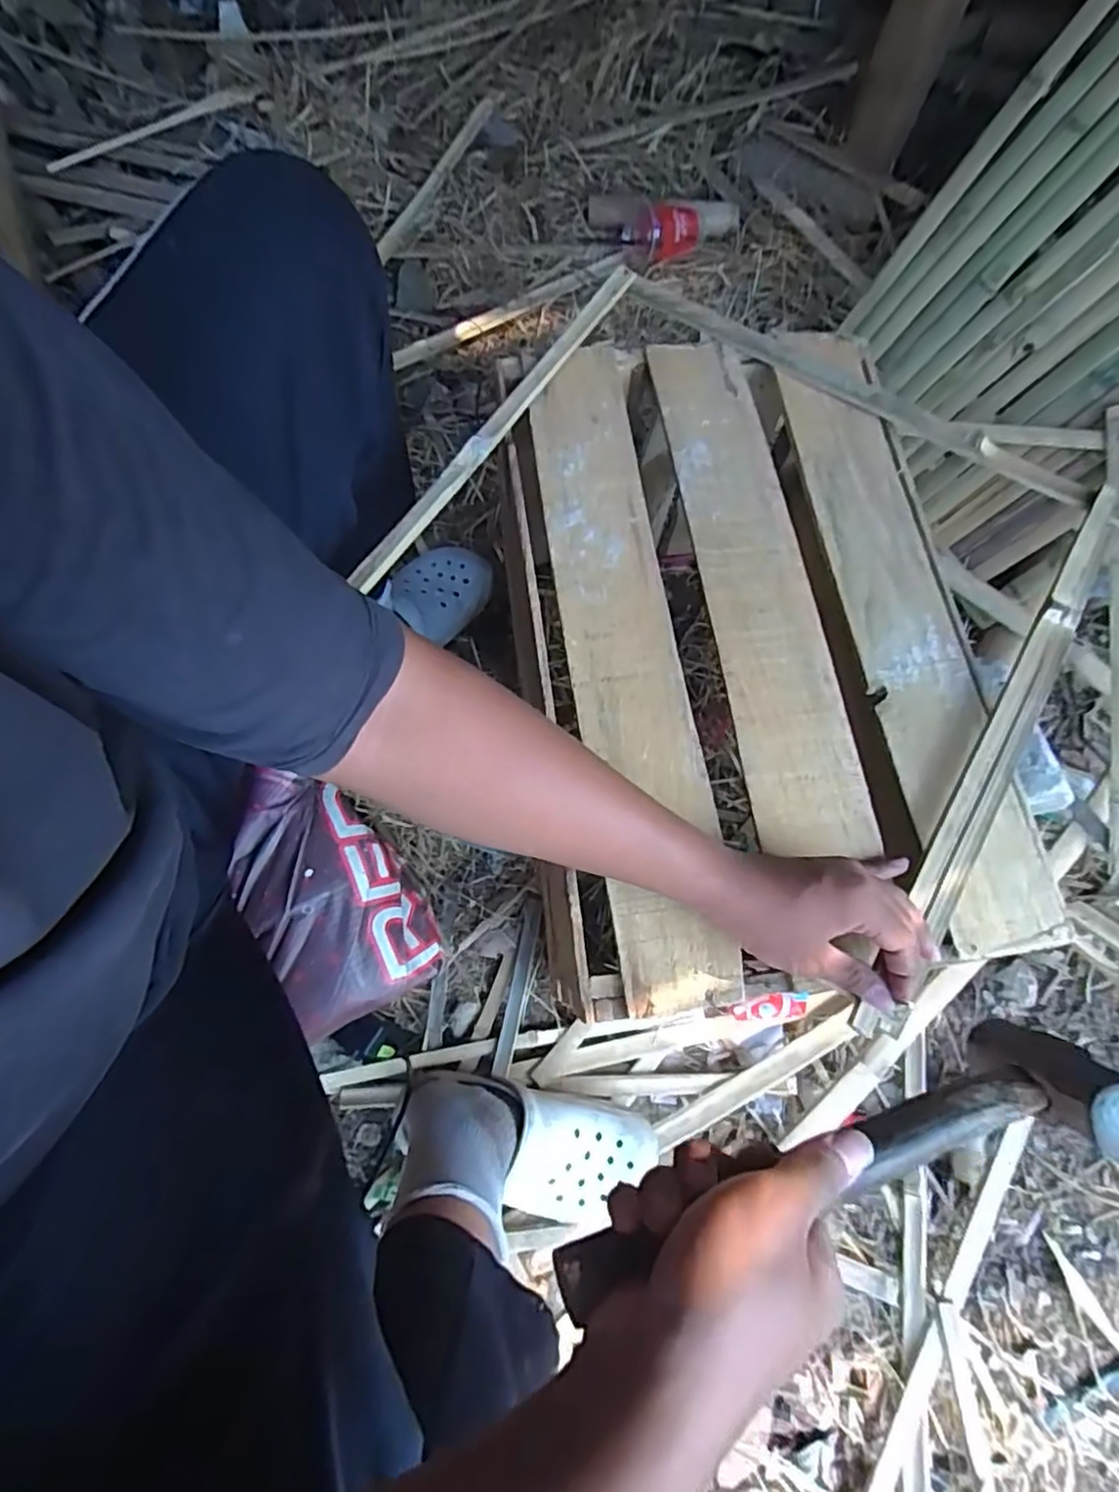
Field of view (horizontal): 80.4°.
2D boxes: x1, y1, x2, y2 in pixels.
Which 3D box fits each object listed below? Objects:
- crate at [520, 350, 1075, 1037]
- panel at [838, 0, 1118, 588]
[{"bbox_3d":[0.157,-0.070,0.697,0.360,0.305,0.581,-5,72,-5],"label":"crate"},{"bbox_3d":[0.597,-0.503,0.780,0.051,0.463,0.489,-15,72,-37],"label":"panel"}]

